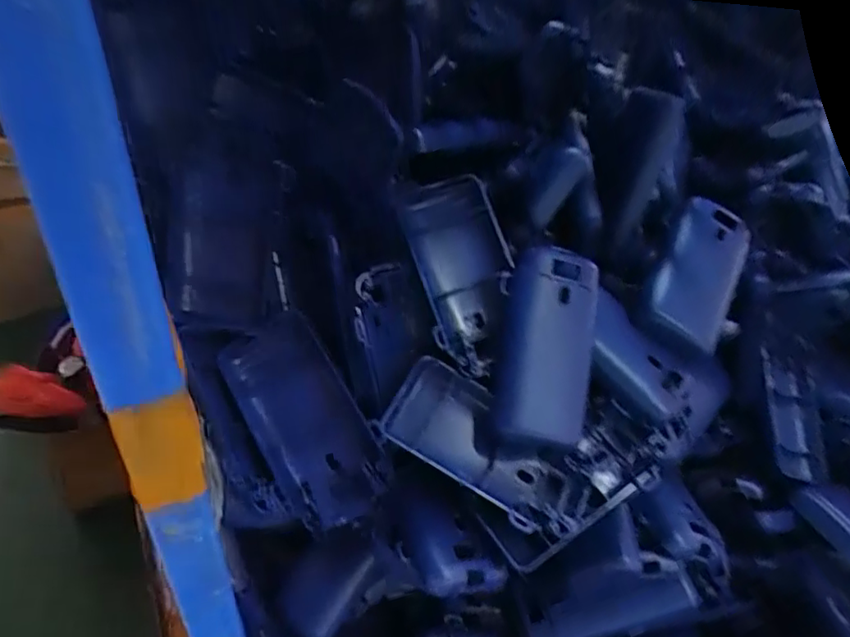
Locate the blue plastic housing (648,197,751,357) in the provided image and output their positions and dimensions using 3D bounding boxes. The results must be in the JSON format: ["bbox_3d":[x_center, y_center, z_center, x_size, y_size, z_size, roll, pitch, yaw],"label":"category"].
[{"bbox_3d":[0.146,-0.025,0.311,0.043,0.013,0.085,31,72,-7],"label":"blue plastic housing"}]

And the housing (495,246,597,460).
[{"bbox_3d":[0.058,0.015,0.274,0.040,0.015,0.099,9,80,7],"label":"housing"}]

